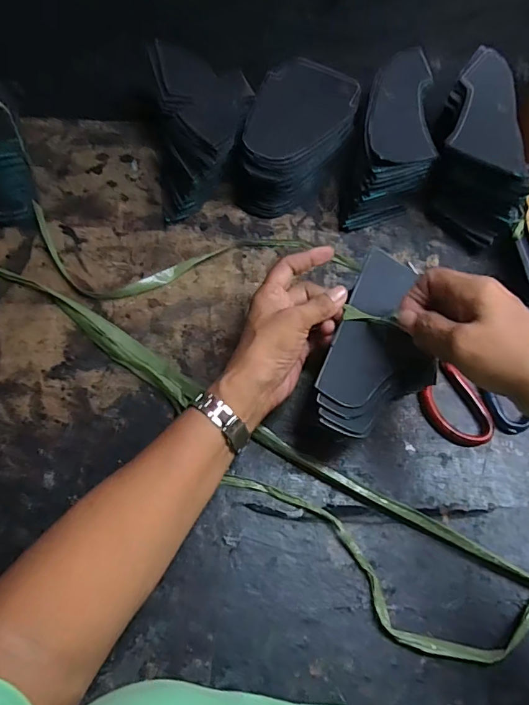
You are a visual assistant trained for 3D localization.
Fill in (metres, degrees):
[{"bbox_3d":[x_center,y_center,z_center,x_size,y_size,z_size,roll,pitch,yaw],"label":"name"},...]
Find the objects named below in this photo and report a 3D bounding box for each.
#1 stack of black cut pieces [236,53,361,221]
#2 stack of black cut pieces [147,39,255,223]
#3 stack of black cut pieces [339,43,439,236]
[{"bbox_3d":[0.036,-0.231,0.510,0.101,0.076,0.169,18,65,6],"label":"stack of black cut pieces"},{"bbox_3d":[-0.067,-0.244,0.508,0.100,0.088,0.180,-5,65,-5],"label":"stack of black cut pieces"},{"bbox_3d":[0.142,-0.233,0.512,0.083,0.094,0.206,14,64,4],"label":"stack of black cut pieces"}]

